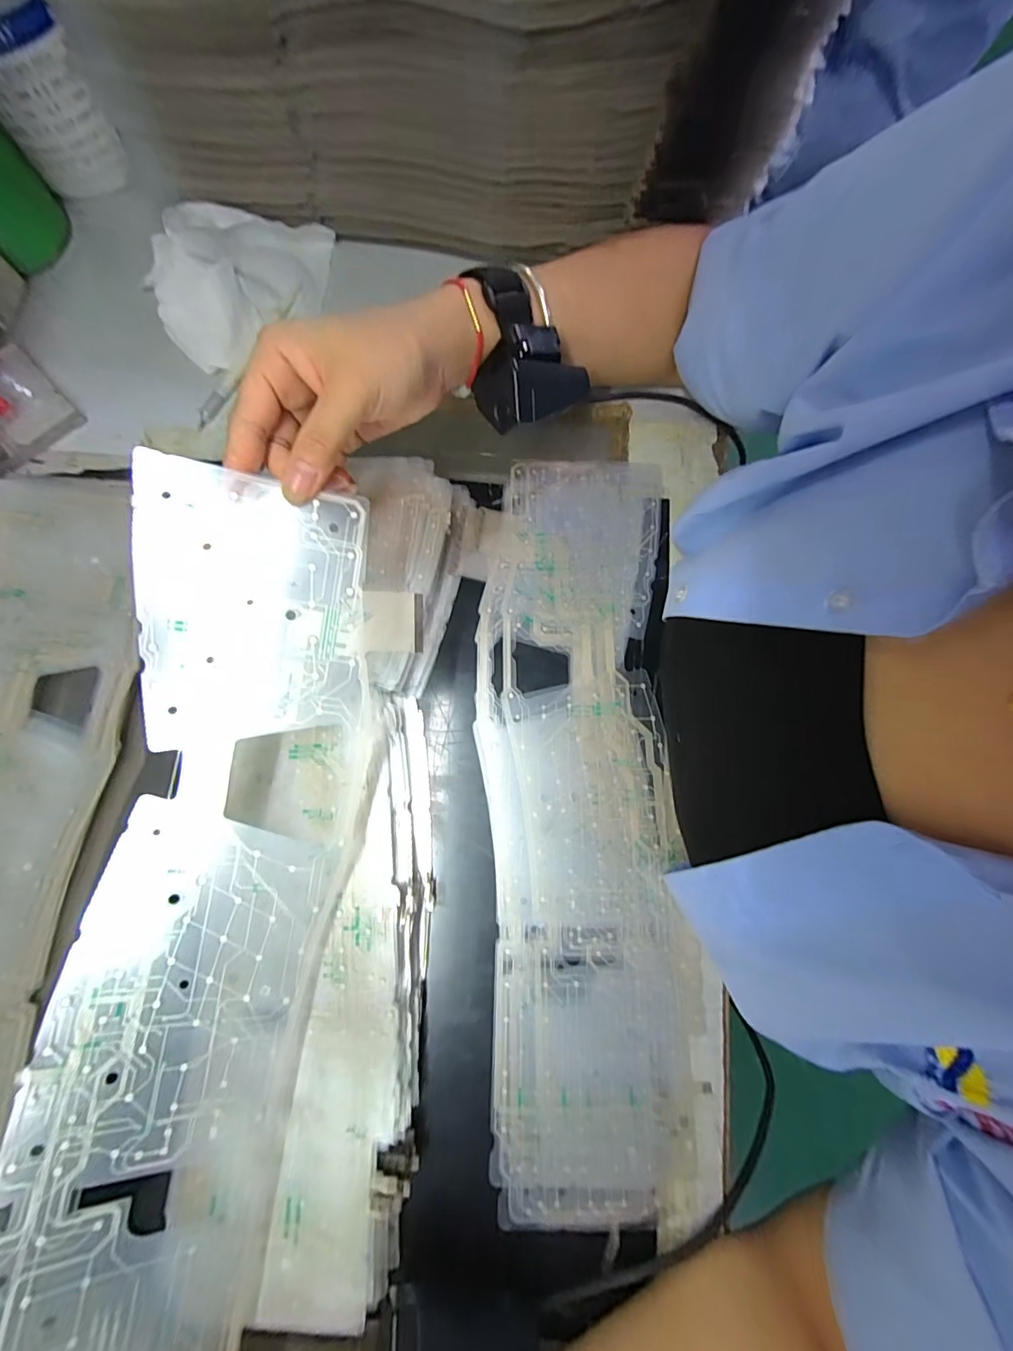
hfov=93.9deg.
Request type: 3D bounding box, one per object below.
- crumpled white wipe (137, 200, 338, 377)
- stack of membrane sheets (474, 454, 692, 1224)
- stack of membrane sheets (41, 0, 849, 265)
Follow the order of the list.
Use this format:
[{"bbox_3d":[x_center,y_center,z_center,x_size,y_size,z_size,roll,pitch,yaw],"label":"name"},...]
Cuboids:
[{"bbox_3d":[-0.200,-0.309,0.361,0.145,0.048,0.082,-42,82,-10],"label":"crumpled white wipe"},{"bbox_3d":[0.046,0.067,0.304,0.125,0.008,0.453,1,77,-2],"label":"stack of membrane sheets"},{"bbox_3d":[-0.041,-0.403,0.309,0.445,0.159,0.122,6,78,1],"label":"stack of membrane sheets"}]

